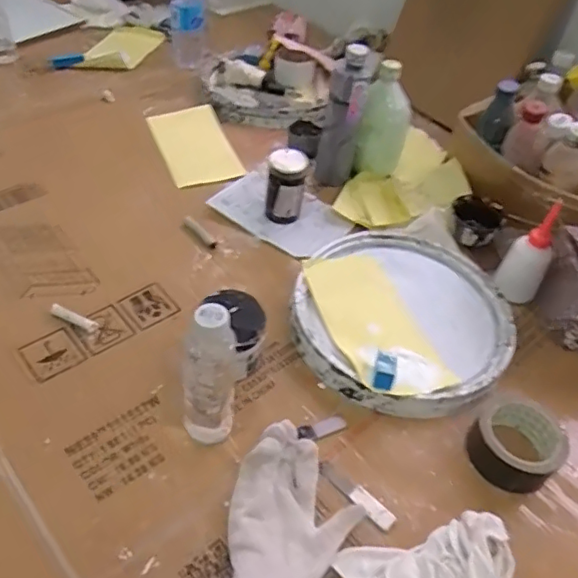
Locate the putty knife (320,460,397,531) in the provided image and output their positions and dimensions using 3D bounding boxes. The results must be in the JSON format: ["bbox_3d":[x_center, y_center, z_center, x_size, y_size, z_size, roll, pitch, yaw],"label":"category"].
[{"bbox_3d":[0.074,0.222,0.625,0.095,0.009,0.020,37,53,26],"label":"putty knife"}]

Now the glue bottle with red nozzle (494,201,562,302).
[{"bbox_3d":[0.340,-0.044,0.814,0.059,0.139,0.054,-1,46,-8],"label":"glue bottle with red nozzle"}]

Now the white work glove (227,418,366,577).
[{"bbox_3d":[-0.006,0.230,0.574,0.122,0.042,0.173,29,50,20],"label":"white work glove"}]

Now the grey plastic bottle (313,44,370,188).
[{"bbox_3d":[0.085,-0.282,0.929,0.072,0.214,0.061,4,46,-3],"label":"grey plastic bottle"}]

